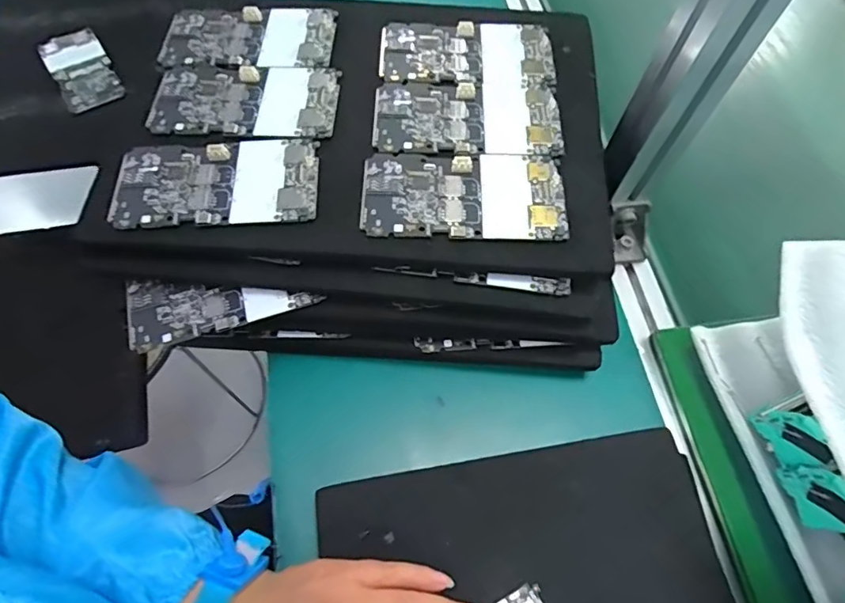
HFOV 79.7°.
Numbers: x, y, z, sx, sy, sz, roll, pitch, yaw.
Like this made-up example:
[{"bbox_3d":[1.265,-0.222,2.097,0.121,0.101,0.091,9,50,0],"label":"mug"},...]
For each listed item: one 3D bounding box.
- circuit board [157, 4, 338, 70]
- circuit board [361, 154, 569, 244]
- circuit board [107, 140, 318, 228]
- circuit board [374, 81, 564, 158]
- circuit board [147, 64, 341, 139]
[{"bbox_3d":[-0.134,-0.205,0.394,0.129,0.011,0.063,-2,64,-3],"label":"circuit board"},{"bbox_3d":[0.027,-0.070,0.331,0.130,0.007,0.066,1,63,-2],"label":"circuit board"},{"bbox_3d":[-0.134,-0.078,0.330,0.127,0.007,0.063,-4,68,-3],"label":"circuit board"},{"bbox_3d":[0.033,-0.130,0.359,0.128,0.005,0.064,1,63,-2],"label":"circuit board"},{"bbox_3d":[-0.126,-0.146,0.364,0.128,0.006,0.065,0,64,-3],"label":"circuit board"}]

